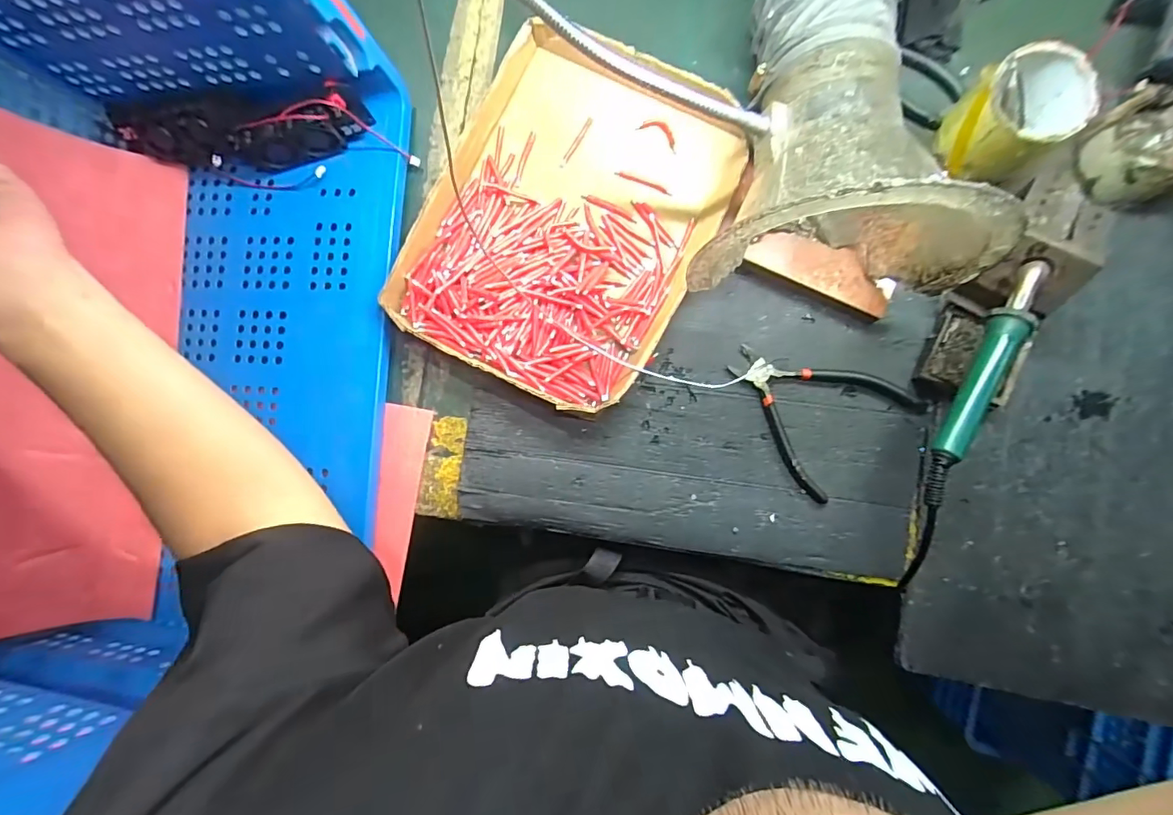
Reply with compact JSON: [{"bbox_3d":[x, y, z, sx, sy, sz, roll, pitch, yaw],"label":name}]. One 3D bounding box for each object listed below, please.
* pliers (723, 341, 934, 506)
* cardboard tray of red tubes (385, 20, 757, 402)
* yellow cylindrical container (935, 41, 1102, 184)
[{"bbox_3d":[0.203,-0.009,0.456,0.126,0.013,0.145,-44,84,0],"label":"pliers"},{"bbox_3d":[-0.017,-0.175,0.473,0.243,0.038,0.315,28,88,6],"label":"cardboard tray of red tubes"},{"bbox_3d":[0.366,-0.248,0.433,0.088,0.061,0.083,0,86,4],"label":"yellow cylindrical container"}]

